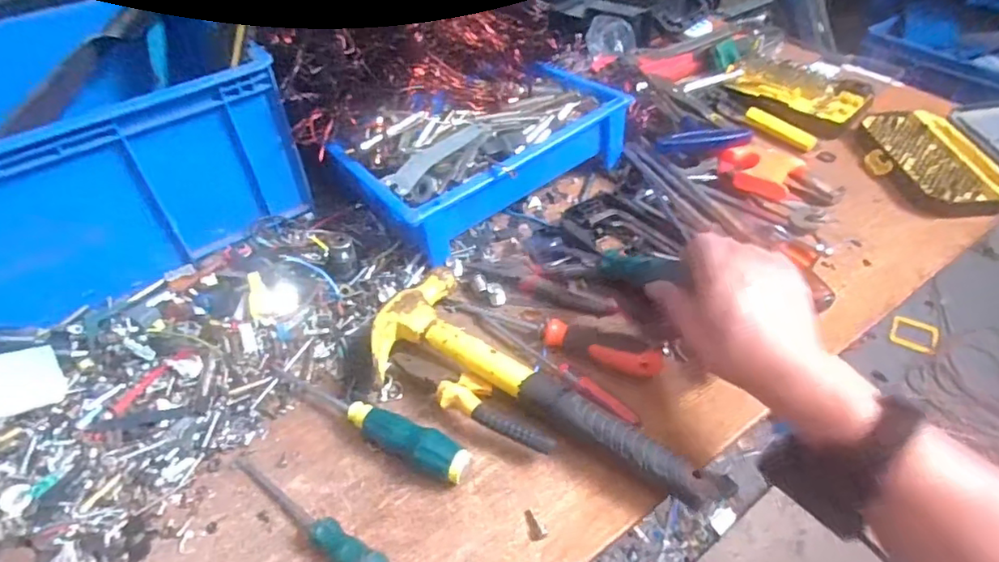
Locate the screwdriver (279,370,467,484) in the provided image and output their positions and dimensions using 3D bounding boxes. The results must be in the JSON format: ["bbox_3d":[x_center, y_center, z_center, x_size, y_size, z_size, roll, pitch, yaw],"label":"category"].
[{"bbox_3d":[-0.110,0.113,0.460,0.194,0.028,0.027,17,49,27],"label":"screwdriver"}]

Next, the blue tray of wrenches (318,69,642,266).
[{"bbox_3d":[-0.013,-0.154,0.654,0.313,0.080,0.179,-33,54,-26],"label":"blue tray of wrenches"}]

